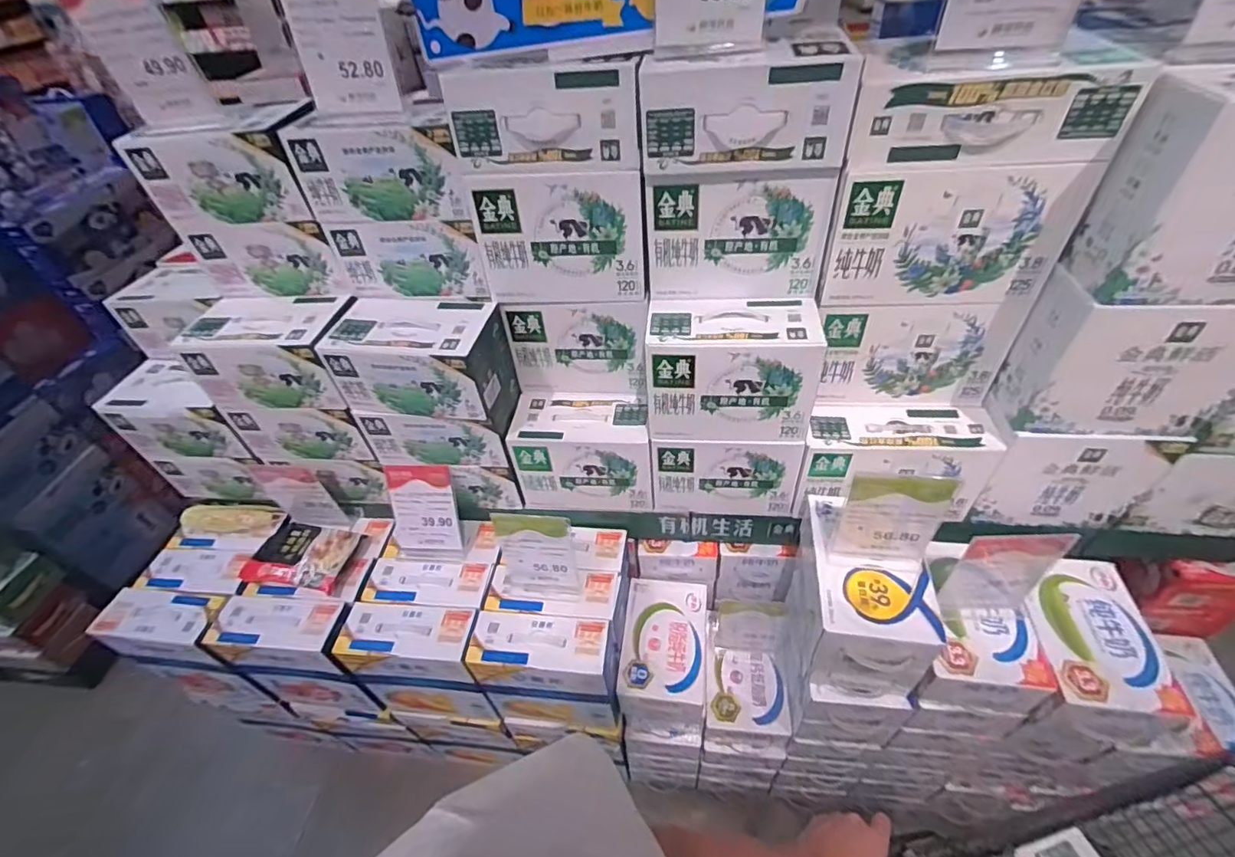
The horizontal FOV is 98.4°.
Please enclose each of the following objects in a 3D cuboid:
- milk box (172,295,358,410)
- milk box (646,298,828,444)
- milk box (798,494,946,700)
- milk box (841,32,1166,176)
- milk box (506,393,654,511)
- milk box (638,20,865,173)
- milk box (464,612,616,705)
[{"bbox_3d":[-0.731,-0.169,1.155,0.396,0.182,0.199,6,44,11],"label":"milk box"},{"bbox_3d":[0.205,-0.104,0.984,0.282,0.235,0.145,1,43,7],"label":"milk box"},{"bbox_3d":[0.463,0.324,1.021,0.199,0.241,0.269,4,43,10],"label":"milk box"},{"bbox_3d":[0.511,-0.483,0.775,0.345,0.133,0.209,3,43,9],"label":"milk box"},{"bbox_3d":[-0.069,0.057,1.195,0.295,0.232,0.140,2,43,8],"label":"milk box"},{"bbox_3d":[0.190,-0.488,0.796,0.285,0.149,0.171,4,43,9],"label":"milk box"},{"bbox_3d":[-0.154,0.495,1.140,0.287,0.182,0.119,1,43,6],"label":"milk box"}]

